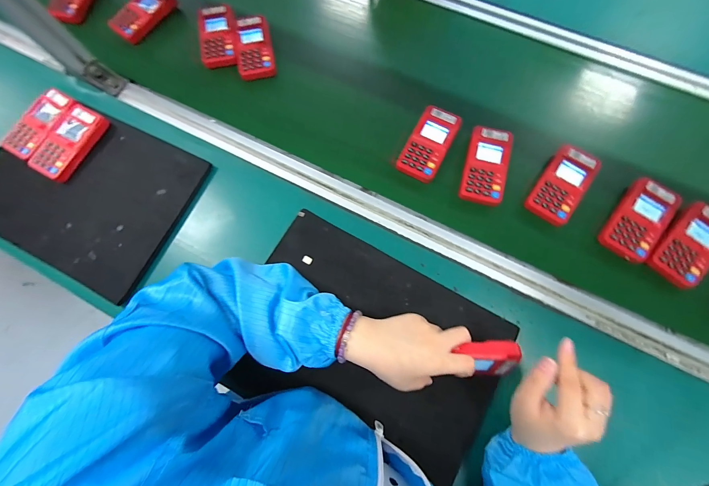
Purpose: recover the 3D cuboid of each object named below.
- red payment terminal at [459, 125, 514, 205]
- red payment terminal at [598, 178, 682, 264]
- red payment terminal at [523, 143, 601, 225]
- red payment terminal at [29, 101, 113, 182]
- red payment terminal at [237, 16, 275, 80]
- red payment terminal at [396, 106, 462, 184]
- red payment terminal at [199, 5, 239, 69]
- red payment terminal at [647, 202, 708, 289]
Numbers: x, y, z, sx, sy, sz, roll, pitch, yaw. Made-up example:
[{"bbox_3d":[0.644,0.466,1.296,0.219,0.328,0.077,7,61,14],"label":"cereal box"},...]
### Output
[{"bbox_3d":[0.207,-0.122,0.472,0.063,0.017,0.120,14,77,5],"label":"red payment terminal"},{"bbox_3d":[0.420,-0.034,0.446,0.065,0.026,0.126,37,79,10],"label":"red payment terminal"},{"bbox_3d":[0.319,-0.090,0.464,0.062,0.027,0.122,34,79,9],"label":"red payment terminal"},{"bbox_3d":[-0.459,-0.163,0.483,0.065,0.026,0.123,29,78,8],"label":"red payment terminal"},{"bbox_3d":[-0.180,-0.352,0.544,0.060,0.026,0.115,-11,76,-1],"label":"red payment terminal"},{"bbox_3d":[0.119,-0.159,0.485,0.065,0.018,0.123,26,78,8],"label":"red payment terminal"},{"bbox_3d":[-0.245,-0.375,0.547,0.064,0.019,0.119,-10,76,-1],"label":"red payment terminal"},{"bbox_3d":[0.481,0.001,0.434,0.064,0.028,0.128,39,80,10],"label":"red payment terminal"}]

